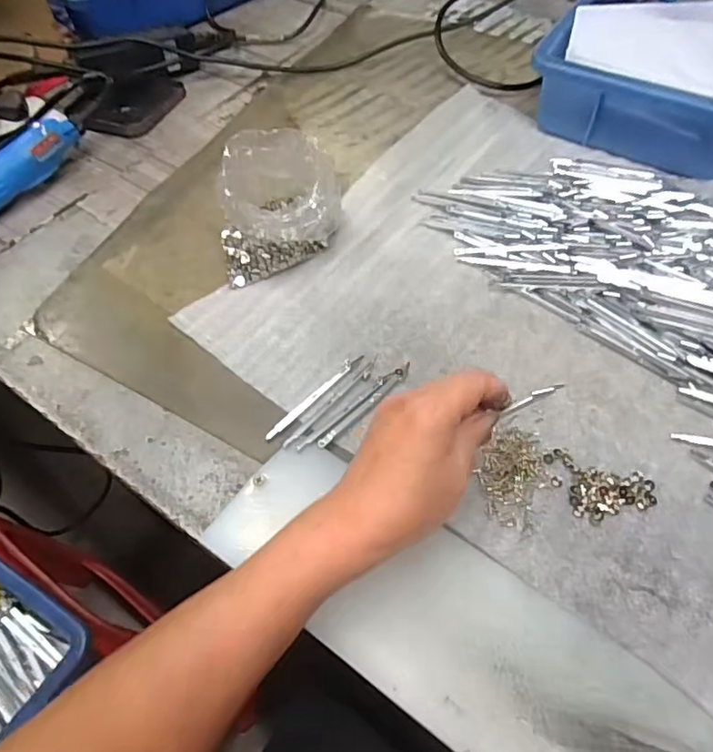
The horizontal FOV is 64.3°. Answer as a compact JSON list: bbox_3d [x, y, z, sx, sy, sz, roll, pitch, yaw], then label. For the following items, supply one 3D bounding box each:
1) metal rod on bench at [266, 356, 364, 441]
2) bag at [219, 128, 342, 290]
[{"bbox_3d":[-0.029,0.014,0.408,0.008,0.006,0.093,37,65,23],"label":"metal rod on bench"},{"bbox_3d":[-0.065,-0.144,0.468,0.105,0.079,0.092,-14,56,-8],"label":"bag"}]

